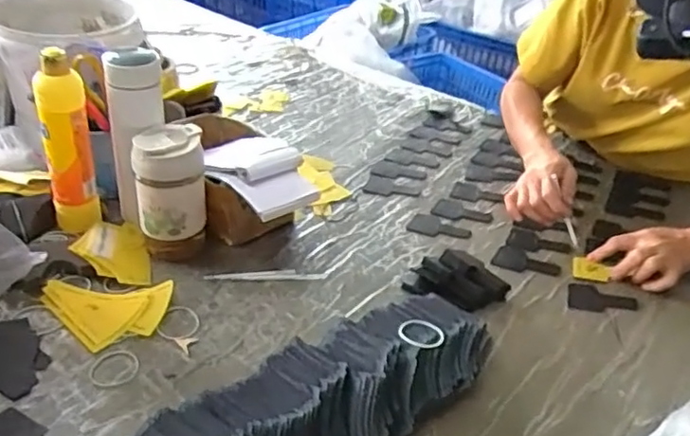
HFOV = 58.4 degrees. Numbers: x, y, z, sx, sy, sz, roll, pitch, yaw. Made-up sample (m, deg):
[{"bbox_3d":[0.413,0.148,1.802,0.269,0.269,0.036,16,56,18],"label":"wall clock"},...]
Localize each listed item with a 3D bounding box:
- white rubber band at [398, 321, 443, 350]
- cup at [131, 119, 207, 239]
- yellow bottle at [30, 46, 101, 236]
[{"bbox_3d":[0.078,0.119,0.635,0.047,0.004,0.042,9,32,-1],"label":"white rubber band"},{"bbox_3d":[-0.212,-0.042,0.750,0.083,0.123,0.072,-4,36,-14],"label":"cup"},{"bbox_3d":[-0.338,-0.086,0.753,0.055,0.234,0.045,-8,37,-20],"label":"yellow bottle"}]

